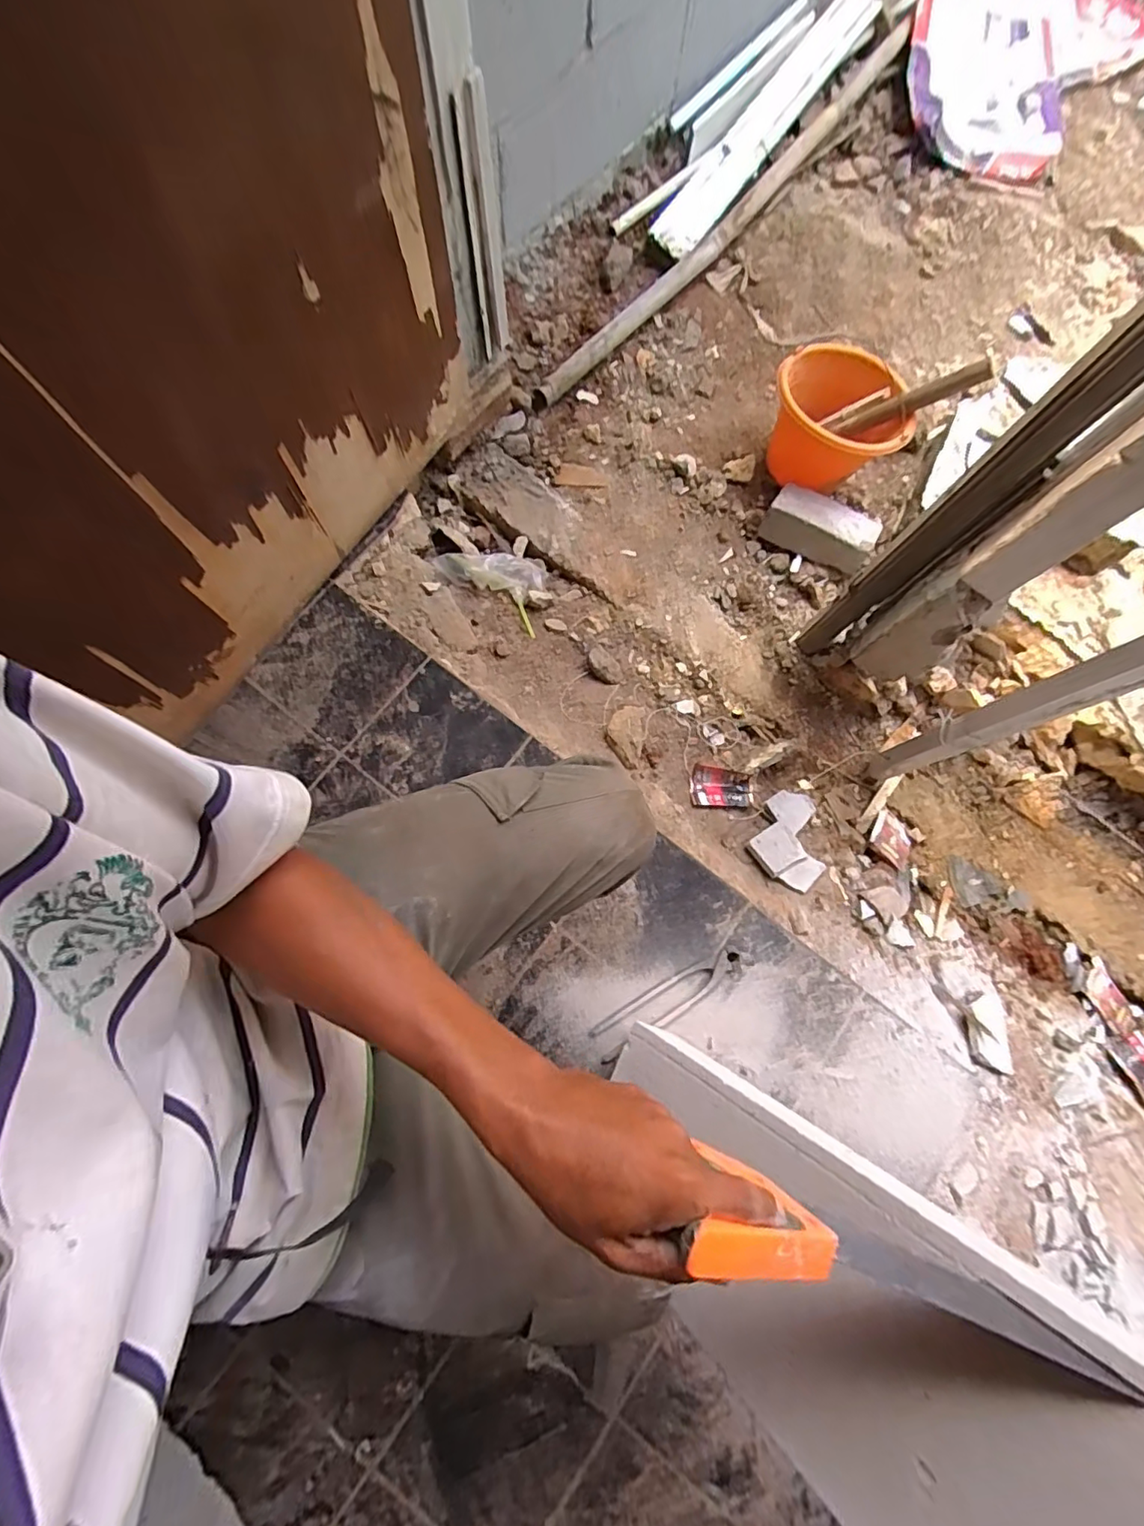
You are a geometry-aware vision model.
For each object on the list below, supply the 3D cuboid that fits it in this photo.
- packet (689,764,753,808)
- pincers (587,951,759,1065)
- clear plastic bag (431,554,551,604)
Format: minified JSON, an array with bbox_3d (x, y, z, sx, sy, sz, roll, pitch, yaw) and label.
[{"bbox_3d":[0.256,0.043,0.961,0.104,0.022,0.073,5,76,-2],"label":"packet"},{"bbox_3d":[0.140,0.323,0.775,0.245,0.013,0.052,-29,79,-10],"label":"pincers"},{"bbox_3d":[-0.146,-0.348,1.043,0.204,0.023,0.082,-2,94,-20],"label":"clear plastic bag"}]

